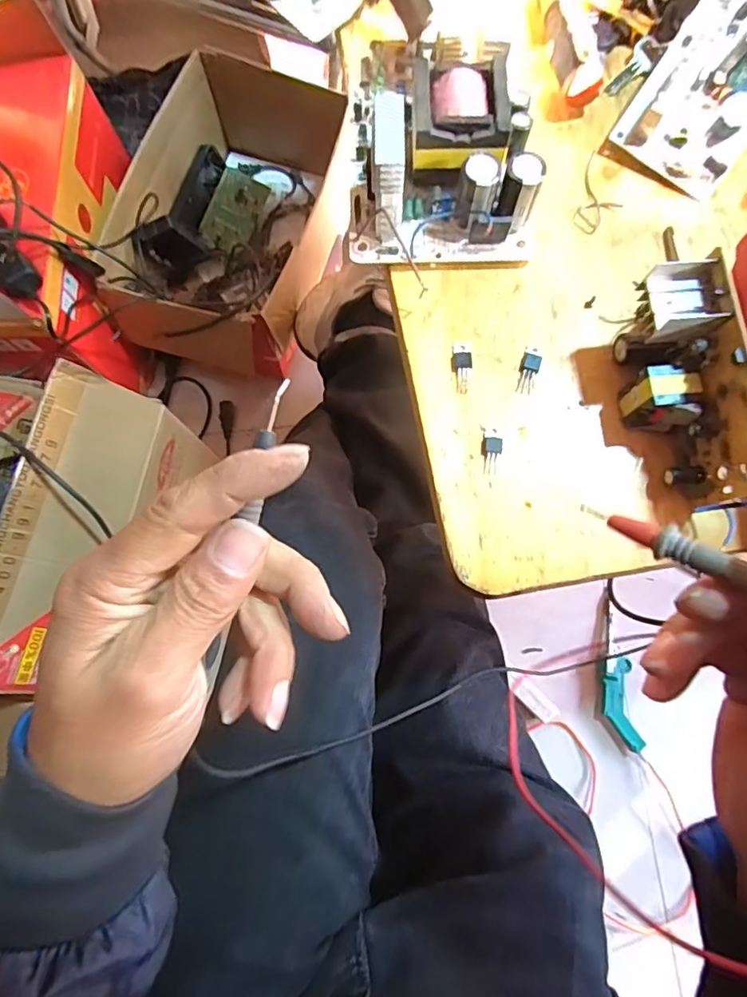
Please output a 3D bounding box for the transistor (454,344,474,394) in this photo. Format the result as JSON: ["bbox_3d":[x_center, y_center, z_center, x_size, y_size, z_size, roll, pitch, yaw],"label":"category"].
[{"bbox_3d":[0.053,-0.076,0.317,0.011,0.005,0.030,-1,78,1],"label":"transistor"}]

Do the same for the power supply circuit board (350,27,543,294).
[{"bbox_3d":[0.040,-0.196,0.311,0.107,0.056,0.107,0,78,1],"label":"power supply circuit board"}]

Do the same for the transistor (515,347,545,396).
[{"bbox_3d":[0.090,-0.074,0.315,0.011,0.004,0.029,14,79,4],"label":"transistor"}]

